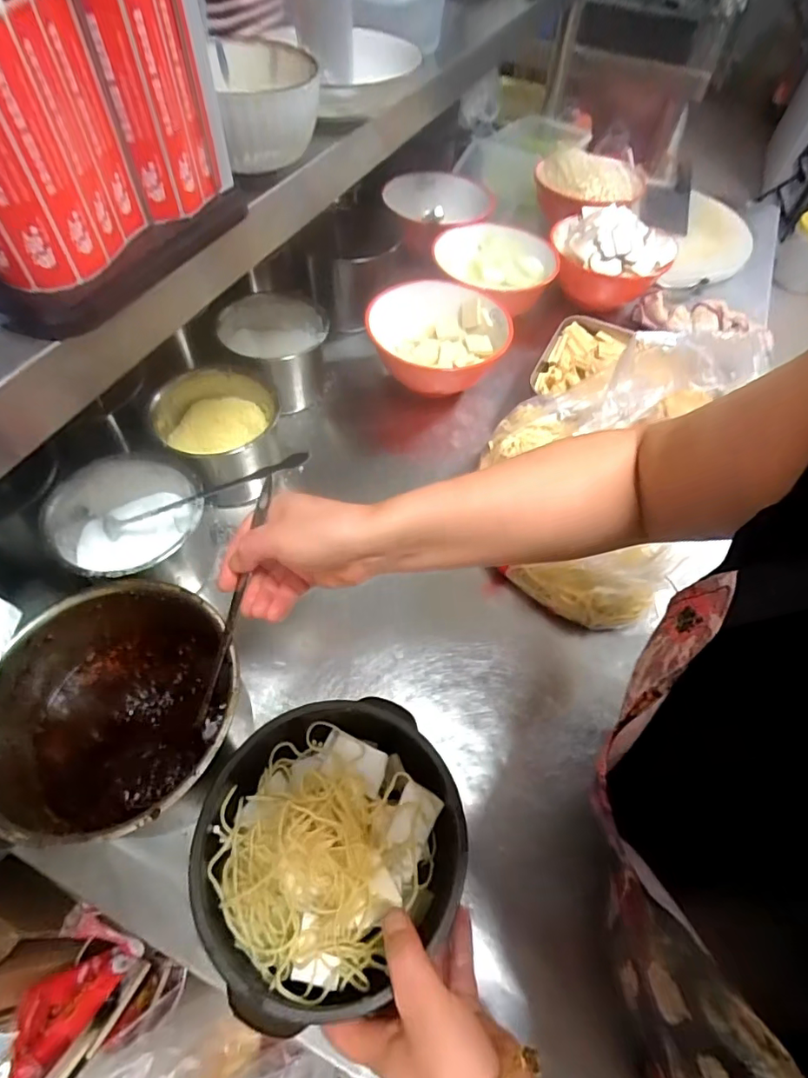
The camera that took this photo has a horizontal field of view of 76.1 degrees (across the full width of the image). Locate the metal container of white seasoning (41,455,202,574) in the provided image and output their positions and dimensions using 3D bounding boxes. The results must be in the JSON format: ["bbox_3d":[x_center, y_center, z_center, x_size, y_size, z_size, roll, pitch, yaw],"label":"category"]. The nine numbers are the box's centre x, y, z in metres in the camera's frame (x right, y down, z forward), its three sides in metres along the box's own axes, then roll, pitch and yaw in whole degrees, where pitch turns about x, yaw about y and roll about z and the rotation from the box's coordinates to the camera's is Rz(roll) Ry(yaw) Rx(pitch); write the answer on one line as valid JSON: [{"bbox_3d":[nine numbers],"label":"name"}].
[{"bbox_3d":[-0.258,-0.009,0.499,0.133,0.083,0.126,2,57,-3],"label":"metal container of white seasoning"}]

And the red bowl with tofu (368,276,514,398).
[{"bbox_3d":[0.043,-0.254,0.700,0.175,0.103,0.179,2,57,-3],"label":"red bowl with tofu"}]

